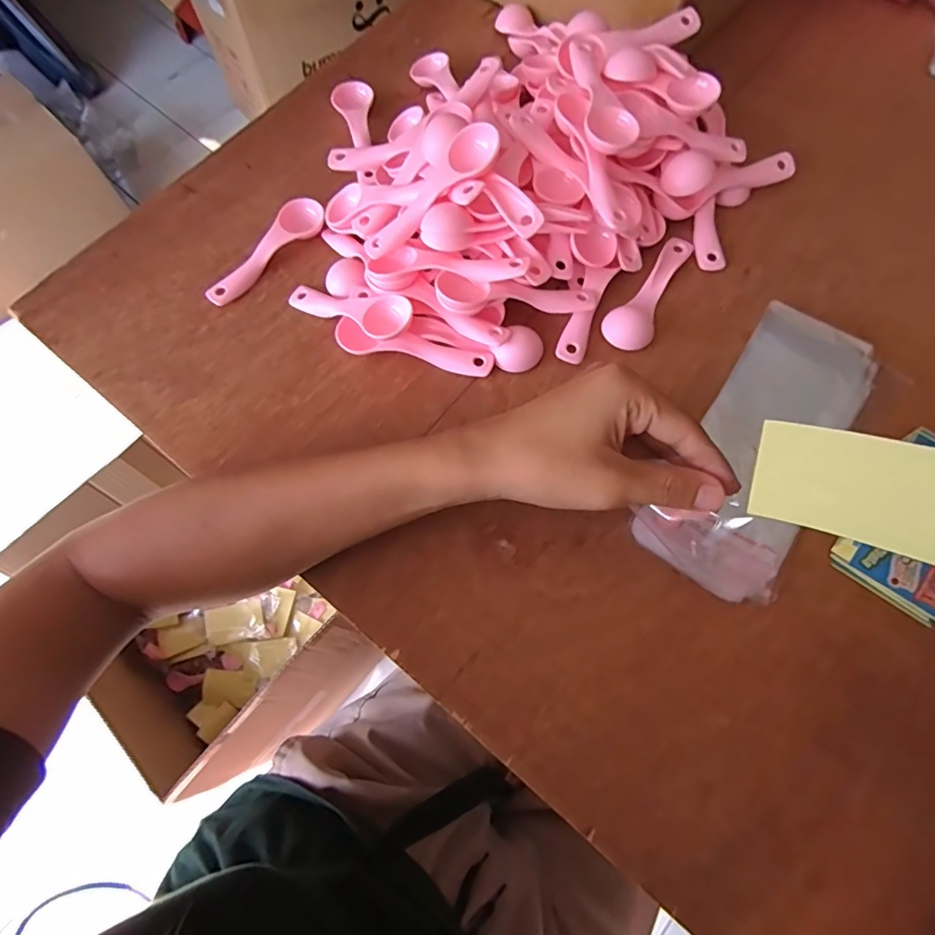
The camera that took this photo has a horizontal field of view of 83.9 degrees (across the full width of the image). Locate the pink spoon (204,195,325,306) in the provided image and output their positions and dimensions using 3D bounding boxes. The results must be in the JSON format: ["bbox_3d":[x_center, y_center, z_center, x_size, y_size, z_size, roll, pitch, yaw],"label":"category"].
[{"bbox_3d":[-0.159,-0.170,0.410,0.032,0.017,0.112,41,76,16],"label":"pink spoon"}]

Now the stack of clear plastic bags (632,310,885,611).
[{"bbox_3d":[0.198,-0.016,0.347,0.087,0.010,0.215,35,74,14],"label":"stack of clear plastic bags"}]

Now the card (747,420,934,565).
[{"bbox_3d":[0.170,0.012,0.215,0.090,0.052,0.006,17,43,32],"label":"card"}]

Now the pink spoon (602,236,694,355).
[{"bbox_3d":[0.139,-0.133,0.389,0.034,0.009,0.114,31,73,13],"label":"pink spoon"}]

